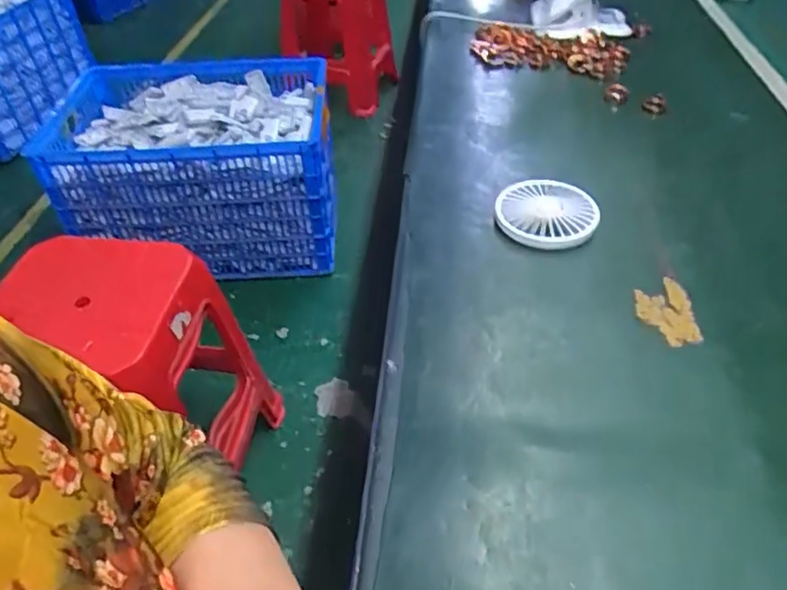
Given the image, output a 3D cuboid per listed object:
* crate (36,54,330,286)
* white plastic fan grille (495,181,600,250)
[{"bbox_3d":[-0.477,-0.328,1.513,0.635,0.404,0.443,-5,47,-4],"label":"crate"},{"bbox_3d":[0.139,-0.073,0.528,0.085,0.020,0.084,-2,44,2],"label":"white plastic fan grille"}]

